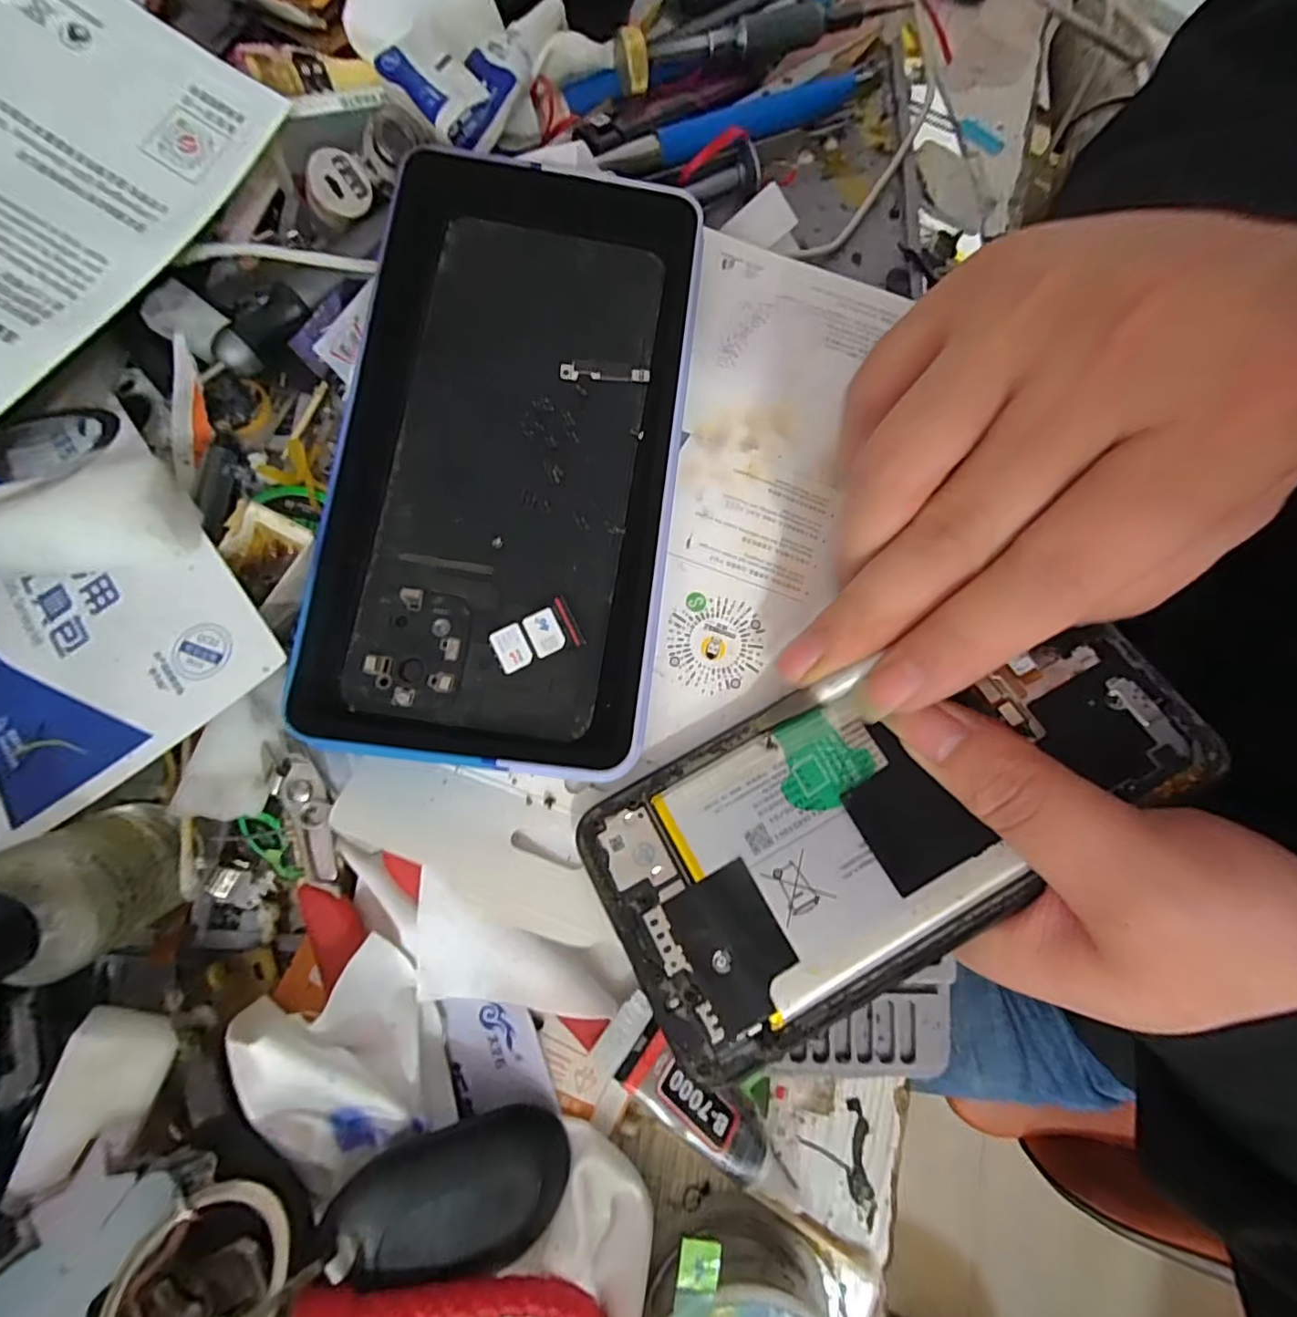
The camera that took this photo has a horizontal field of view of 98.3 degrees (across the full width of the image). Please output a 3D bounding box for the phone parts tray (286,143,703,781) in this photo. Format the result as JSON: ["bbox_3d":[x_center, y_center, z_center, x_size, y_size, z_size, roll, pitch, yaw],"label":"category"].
[{"bbox_3d":[-0.048,-0.064,0.171,0.112,0.019,0.185,7,77,0],"label":"phone parts tray"}]

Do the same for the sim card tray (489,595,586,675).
[{"bbox_3d":[-0.033,-0.006,0.162,0.025,0.004,0.015,-27,80,-7],"label":"sim card tray"}]

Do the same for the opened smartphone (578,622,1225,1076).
[{"bbox_3d":[0.066,0.041,0.151,0.161,0.011,0.070,-22,79,-2],"label":"opened smartphone"}]

